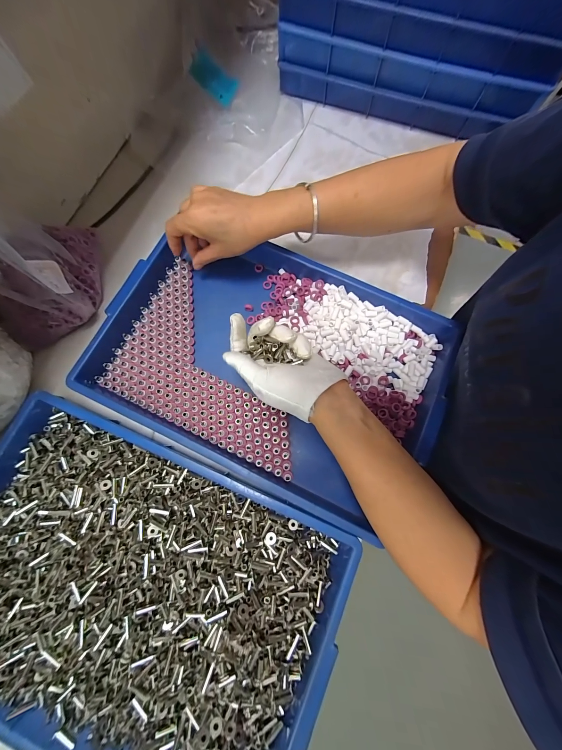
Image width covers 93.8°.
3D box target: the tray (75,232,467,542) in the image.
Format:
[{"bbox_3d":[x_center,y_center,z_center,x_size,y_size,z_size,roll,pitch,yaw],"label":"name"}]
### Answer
[{"bbox_3d":[-0.013,-0.018,0.348,0.425,0.045,0.295,25,78,5],"label":"tray"}]

